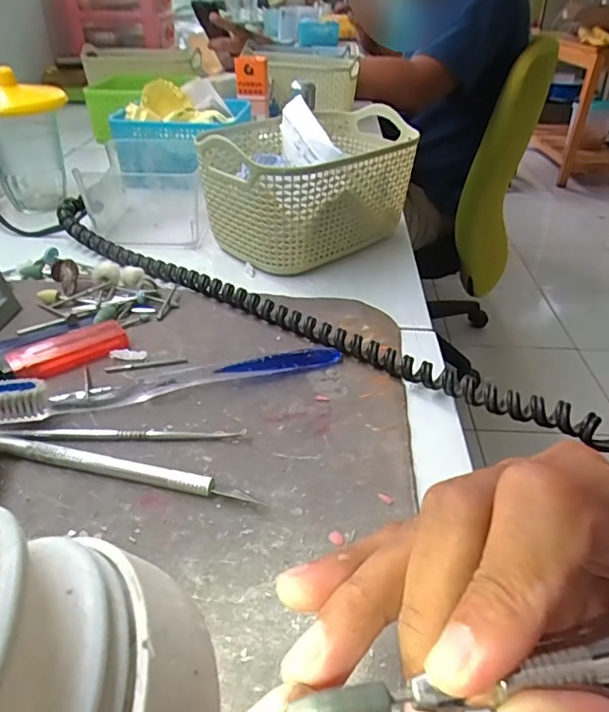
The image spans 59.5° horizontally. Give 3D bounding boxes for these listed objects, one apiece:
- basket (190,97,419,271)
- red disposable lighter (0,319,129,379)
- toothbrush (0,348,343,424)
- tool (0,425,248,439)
[{"bbox_3d":[0.005,-0.140,0.436,0.174,0.089,0.127,-23,43,-31],"label":"basket"},{"bbox_3d":[-0.139,-0.001,0.296,0.077,0.012,0.021,-21,42,-29],"label":"red disposable lighter"},{"bbox_3d":[-0.070,0.010,0.277,0.186,0.022,0.015,-10,37,-17],"label":"toothbrush"},{"bbox_3d":[-0.087,0.036,0.255,0.116,0.005,0.008,1,36,-2],"label":"tool"}]

